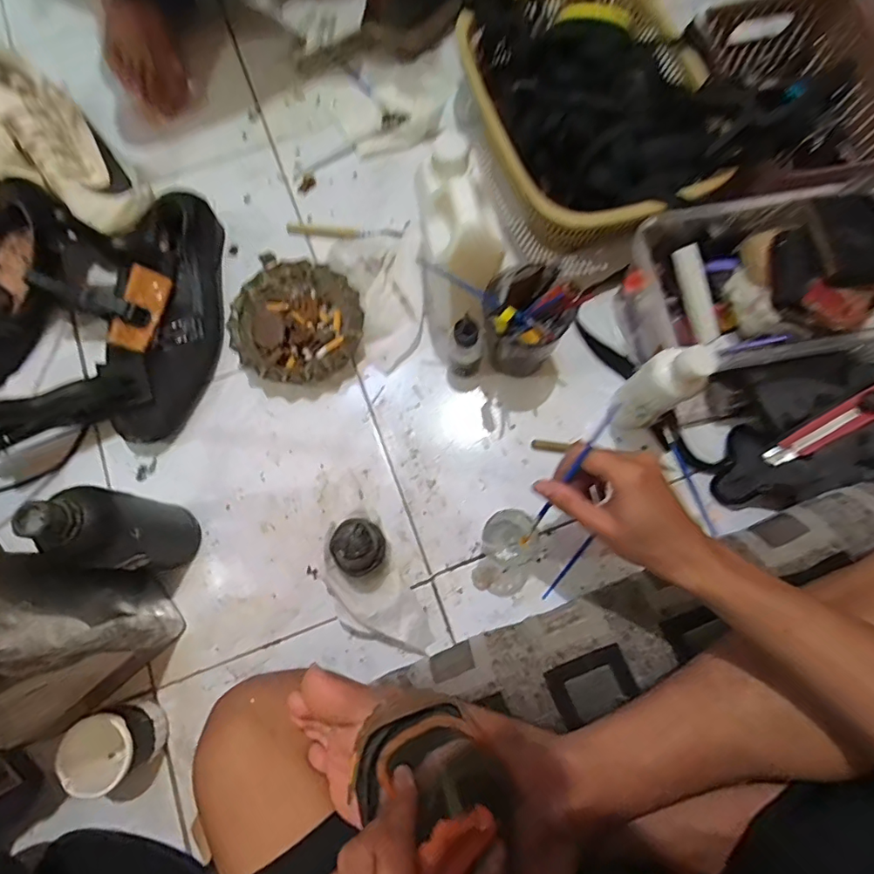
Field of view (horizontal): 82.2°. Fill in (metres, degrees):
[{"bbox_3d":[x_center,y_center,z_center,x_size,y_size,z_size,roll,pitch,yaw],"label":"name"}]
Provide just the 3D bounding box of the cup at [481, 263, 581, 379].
[{"bbox_3d":[0.088,-0.117,0.520,0.080,0.127,0.073,0,76,1],"label":"cup"}]

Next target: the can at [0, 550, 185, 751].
[{"bbox_3d":[-0.337,0.168,0.401,0.150,0.247,0.109,-33,77,-7],"label":"can"}]

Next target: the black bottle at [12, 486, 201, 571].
[{"bbox_3d":[-0.280,0.087,0.453,0.054,0.178,0.068,8,76,4],"label":"black bottle"}]

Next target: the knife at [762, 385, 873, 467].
[{"bbox_3d":[0.414,-0.014,0.517,0.147,0.025,0.031,-35,76,22],"label":"knife"}]

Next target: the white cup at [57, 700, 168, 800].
[{"bbox_3d":[-0.296,0.282,0.466,0.061,0.073,0.062,0,76,1],"label":"white cup"}]

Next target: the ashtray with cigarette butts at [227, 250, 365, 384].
[{"bbox_3d":[-0.157,-0.132,0.576,0.147,0.041,0.148,0,76,1],"label":"ashtray with cigarette butts"}]

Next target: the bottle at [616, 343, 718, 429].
[{"bbox_3d":[0.205,-0.041,0.479,0.042,0.153,0.047,-40,78,-8],"label":"bottle"}]

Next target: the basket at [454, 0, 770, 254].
[{"bbox_3d":[0.170,-0.379,0.577,0.249,0.097,0.323,-30,77,-6],"label":"basket"}]

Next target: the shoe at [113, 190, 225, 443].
[{"bbox_3d":[-0.296,-0.137,0.565,0.087,0.076,0.282,-3,76,1],"label":"shoe"}]

